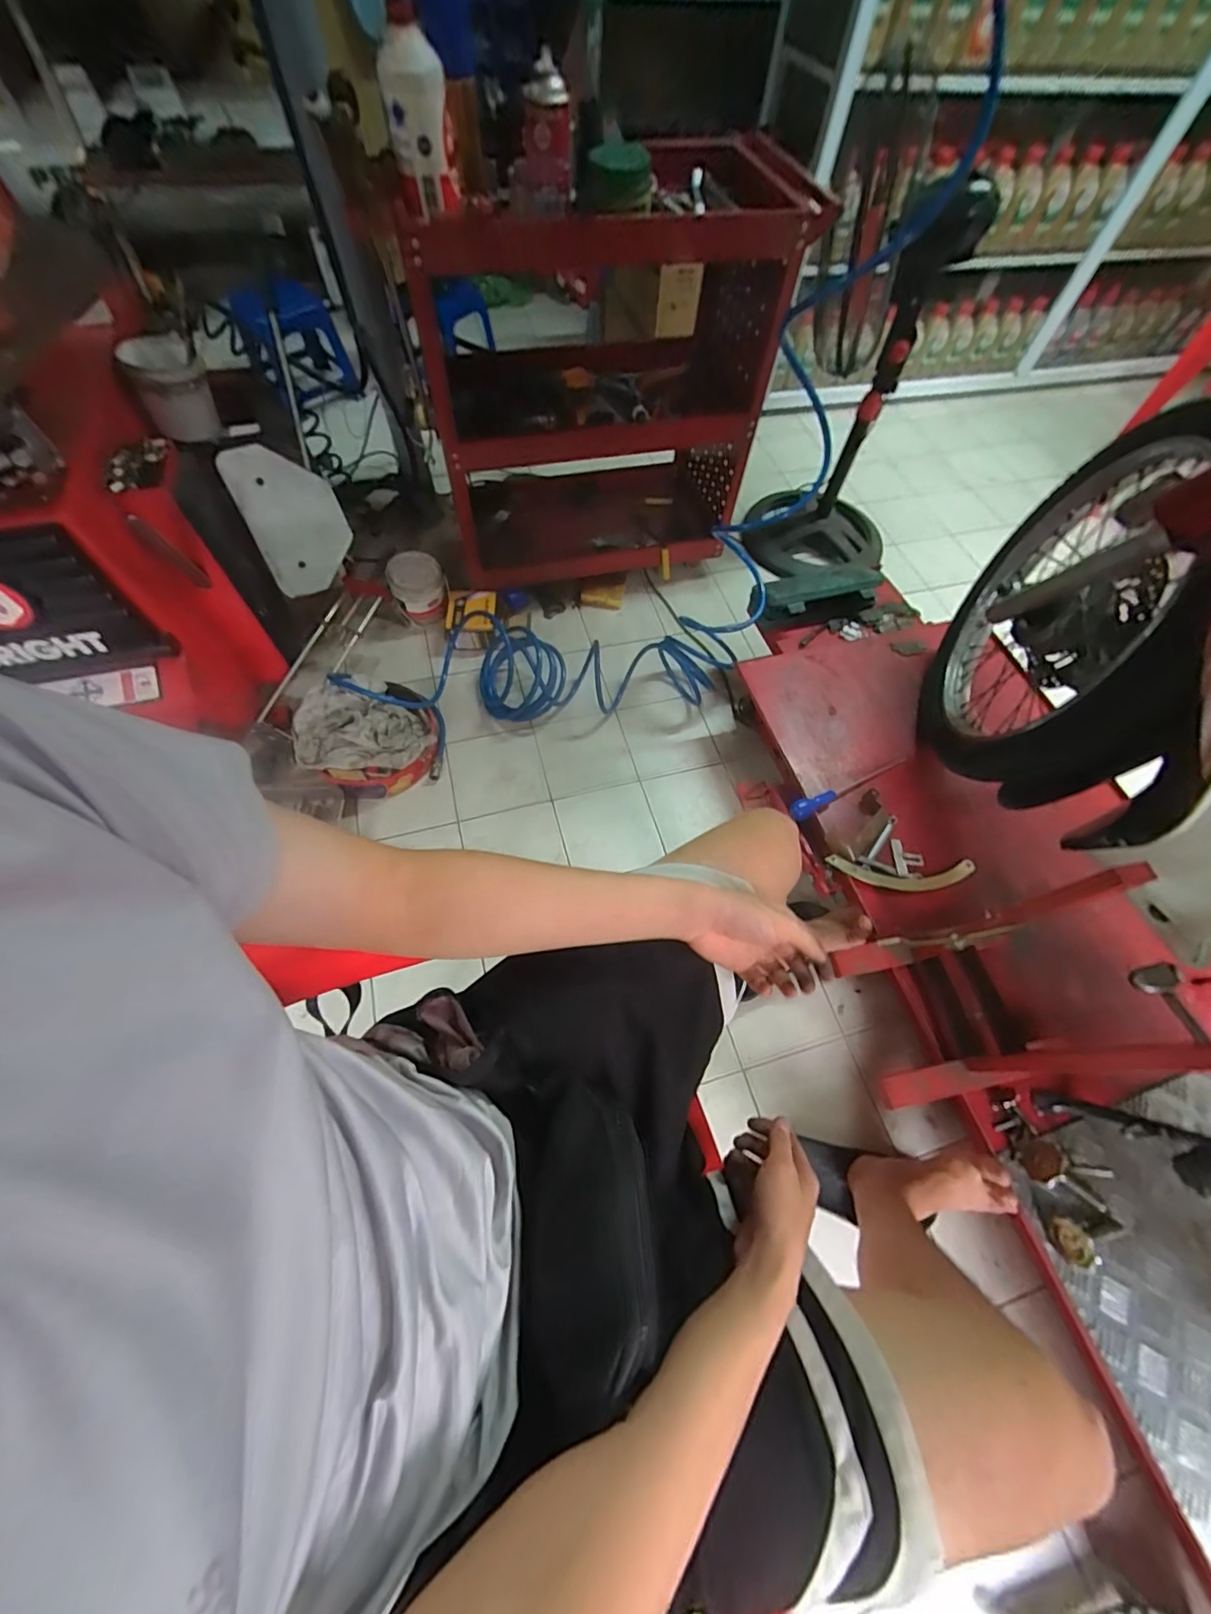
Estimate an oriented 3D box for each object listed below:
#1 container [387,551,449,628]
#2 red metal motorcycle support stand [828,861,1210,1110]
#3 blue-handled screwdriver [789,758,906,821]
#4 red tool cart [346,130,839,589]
[{"bbox_3d":[-0.446,-0.522,1.254,0.129,0.111,0.104,-22,66,-14],"label":"container"},{"bbox_3d":[0.460,0.237,0.627,0.169,0.380,0.206,-7,64,-7],"label":"red metal motorcycle support stand"},{"bbox_3d":[0.442,-0.032,0.950,0.258,0.040,0.031,-20,66,-13],"label":"blue-handled screwdriver"},{"bbox_3d":[-0.013,-0.840,1.149,0.694,0.742,0.341,-12,64,-9],"label":"red tool cart"}]

